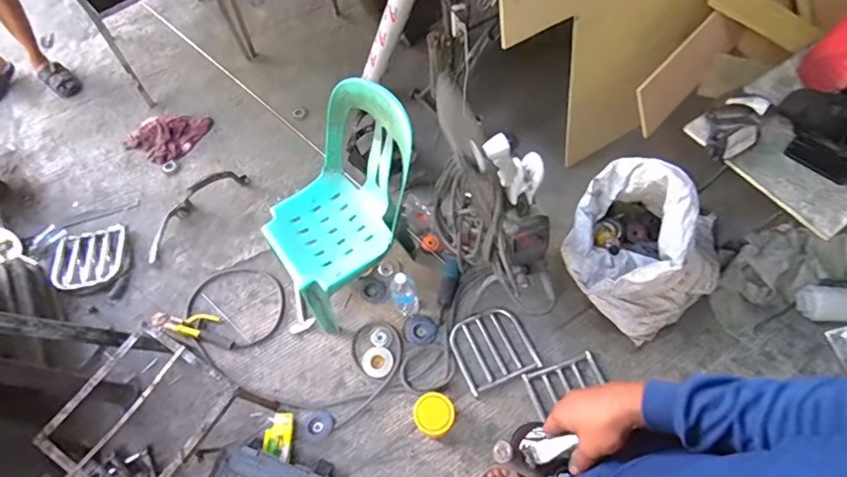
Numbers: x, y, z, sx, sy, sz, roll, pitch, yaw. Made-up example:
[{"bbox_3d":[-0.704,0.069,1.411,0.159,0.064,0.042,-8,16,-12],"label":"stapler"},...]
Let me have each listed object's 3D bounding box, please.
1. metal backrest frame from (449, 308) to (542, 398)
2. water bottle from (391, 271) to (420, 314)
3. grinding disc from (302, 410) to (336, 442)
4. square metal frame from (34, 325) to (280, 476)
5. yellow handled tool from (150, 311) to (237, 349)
[{"bbox_3d":[0.224,0.355,1.571,0.251,0.039,0.245,-23,63,-9],"label":"metal backrest frame"},{"bbox_3d":[-0.062,0.181,1.574,0.086,0.243,0.063,-9,62,-2],"label":"water bottle"},{"bbox_3d":[-0.335,0.588,1.500,0.094,0.010,0.096,34,69,19],"label":"grinding disc"},{"bbox_3d":[-0.755,0.539,1.368,0.413,0.319,0.416,24,66,15],"label":"square metal frame"},{"bbox_3d":[-0.795,0.303,1.667,0.302,0.050,0.094,14,63,10],"label":"yellow handled tool"}]

